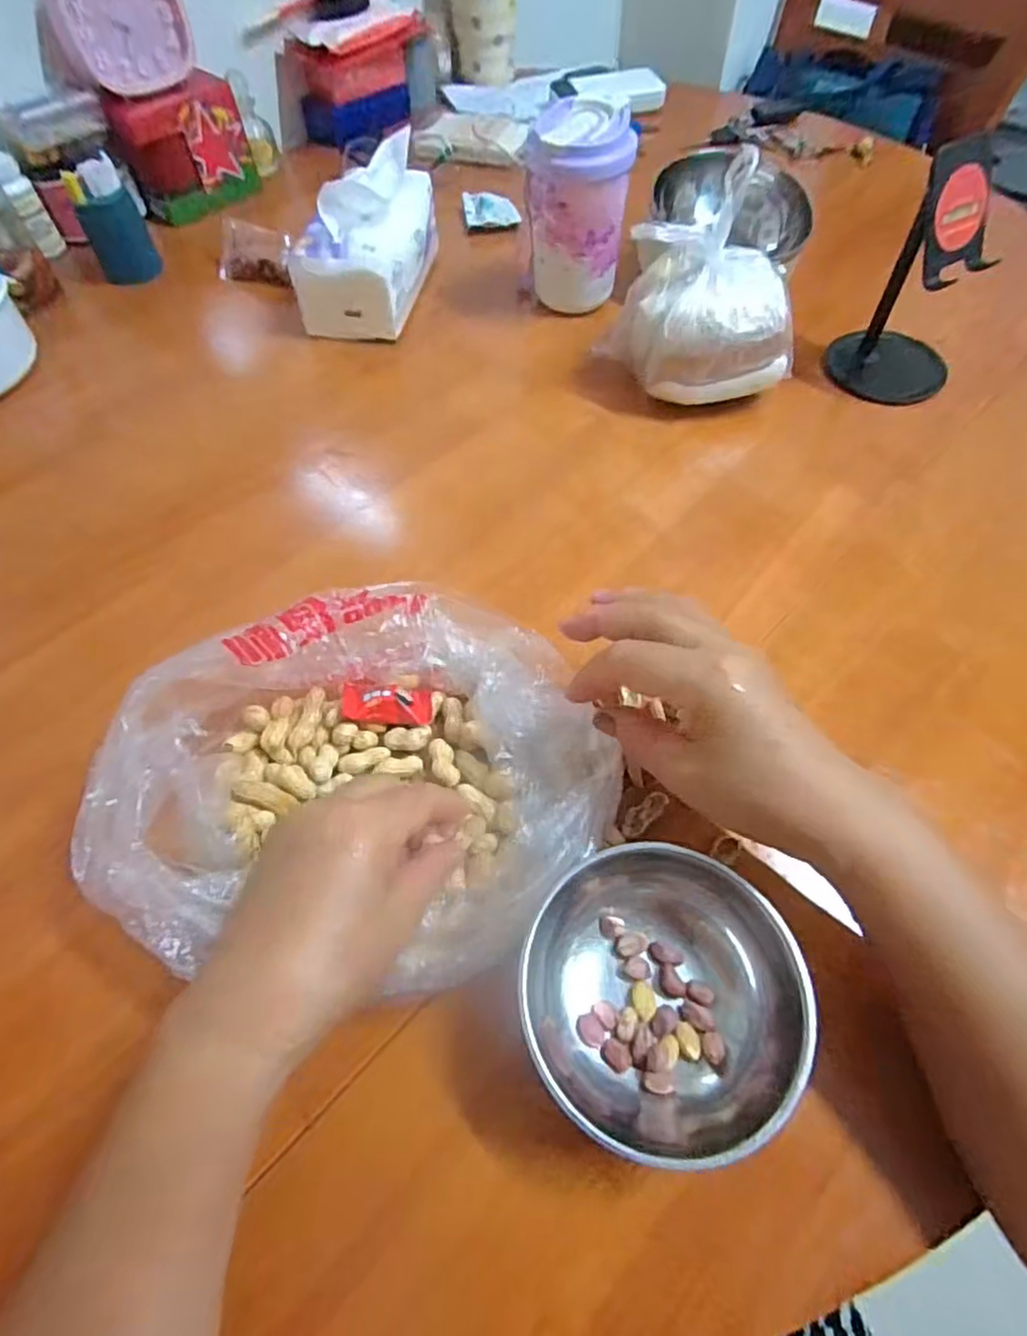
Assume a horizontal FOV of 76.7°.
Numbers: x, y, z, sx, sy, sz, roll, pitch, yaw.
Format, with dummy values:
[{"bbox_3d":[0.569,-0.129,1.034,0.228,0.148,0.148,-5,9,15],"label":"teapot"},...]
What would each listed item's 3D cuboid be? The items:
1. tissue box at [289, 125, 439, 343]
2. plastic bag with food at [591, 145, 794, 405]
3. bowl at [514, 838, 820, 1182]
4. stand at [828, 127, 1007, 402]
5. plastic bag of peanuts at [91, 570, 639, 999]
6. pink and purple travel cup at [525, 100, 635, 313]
[{"bbox_3d":[-0.131,-0.389,0.589,0.088,0.098,0.158,10,61,9],"label":"tissue box"},{"bbox_3d":[0.139,-0.273,0.498,0.129,0.120,0.109,-9,60,-2],"label":"plastic bag with food"},{"bbox_3d":[0.063,0.143,0.288,0.110,0.062,0.115,-1,60,2],"label":"bowl"},{"bbox_3d":[0.308,-0.286,0.489,0.091,0.136,0.082,28,65,17],"label":"stand"},{"bbox_3d":[-0.076,0.057,0.332,0.232,0.084,0.202,-31,63,-14],"label":"plastic bag of peanuts"},{"bbox_3d":[0.053,-0.384,0.560,0.087,0.145,0.075,1,60,3],"label":"pink and purple travel cup"}]

